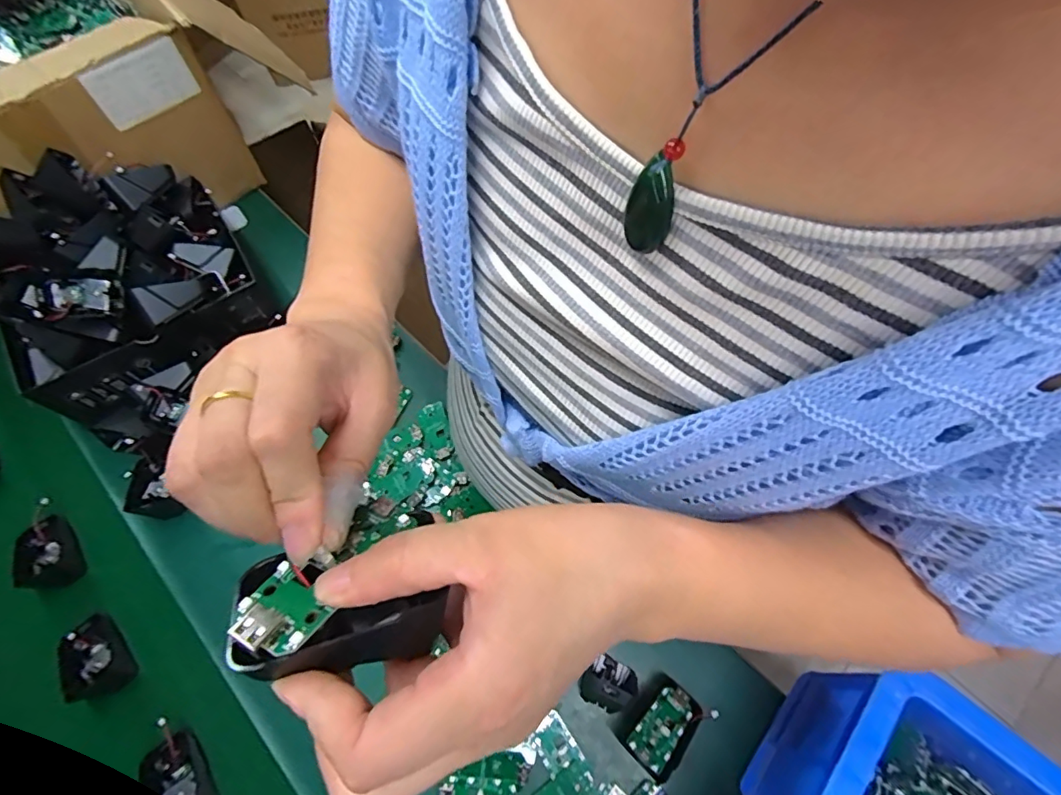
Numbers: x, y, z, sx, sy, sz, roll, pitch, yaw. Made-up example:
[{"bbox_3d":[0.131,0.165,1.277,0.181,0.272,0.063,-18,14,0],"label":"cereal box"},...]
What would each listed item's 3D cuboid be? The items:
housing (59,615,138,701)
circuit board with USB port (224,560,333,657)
[{"bbox_3d":[-0.396,0.237,0.469,0.045,0.027,0.069,-34,68,-15],"label":"housing"},{"bbox_3d":[-0.082,0.068,0.165,0.030,0.004,0.024,25,35,32],"label":"circuit board with USB port"}]

